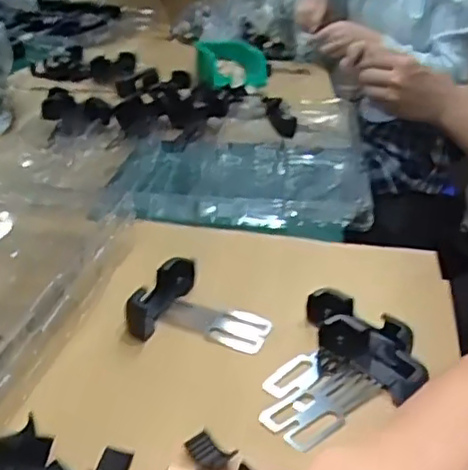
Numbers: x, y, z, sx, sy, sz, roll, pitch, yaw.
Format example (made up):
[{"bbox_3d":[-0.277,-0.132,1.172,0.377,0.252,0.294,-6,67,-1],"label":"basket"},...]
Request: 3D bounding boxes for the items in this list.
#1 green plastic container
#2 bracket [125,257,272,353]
[{"bbox_3d":[-0.003,-0.320,1.214,0.137,0.059,0.158,-2,28,-4],"label":"green plastic container"},{"bbox_3d":[-0.026,0.062,0.567,0.116,0.031,0.085,12,30,16],"label":"bracket"}]

